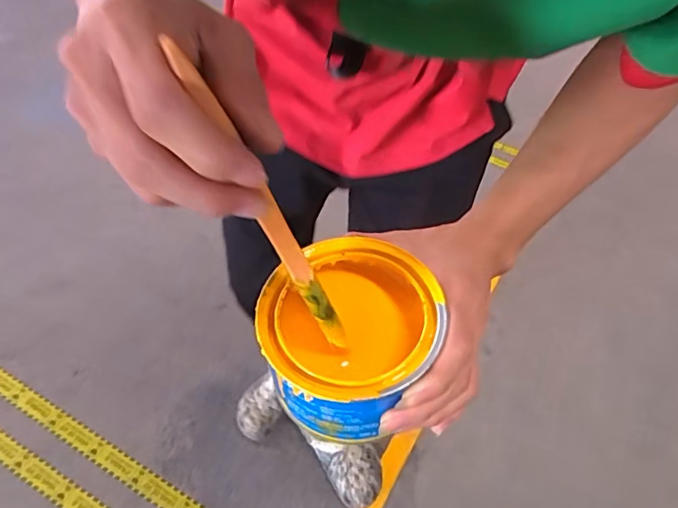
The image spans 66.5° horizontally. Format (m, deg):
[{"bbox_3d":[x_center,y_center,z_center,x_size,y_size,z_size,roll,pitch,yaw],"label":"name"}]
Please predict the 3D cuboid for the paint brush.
[{"bbox_3d":[-0.028,-0.011,0.232,0.013,0.174,0.015,-12,44,14],"label":"paint brush"}]

